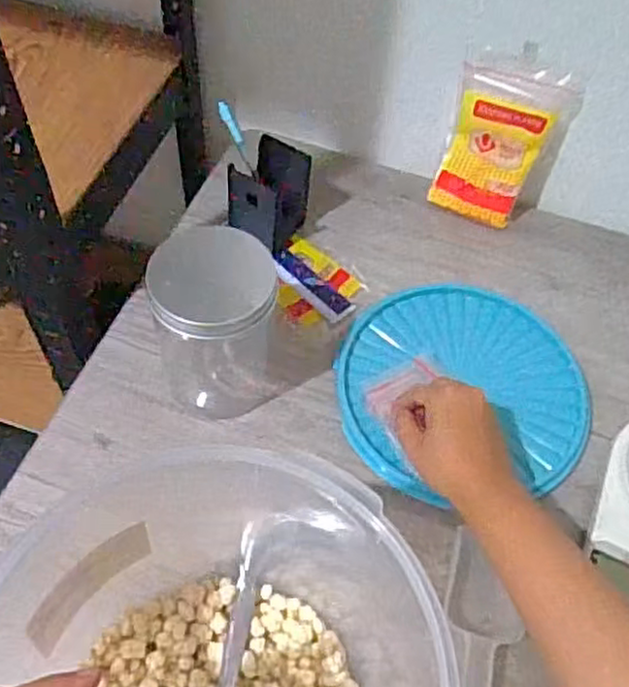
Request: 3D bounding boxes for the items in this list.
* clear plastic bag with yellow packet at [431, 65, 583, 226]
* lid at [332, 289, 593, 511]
[{"bbox_3d":[0.174,-0.185,0.662,0.098,0.146,0.032,21,38,11],"label":"clear plastic bag with yellow packet"},{"bbox_3d":[0.123,0.030,0.589,0.203,0.013,0.199,2,56,-3],"label":"lid"}]

